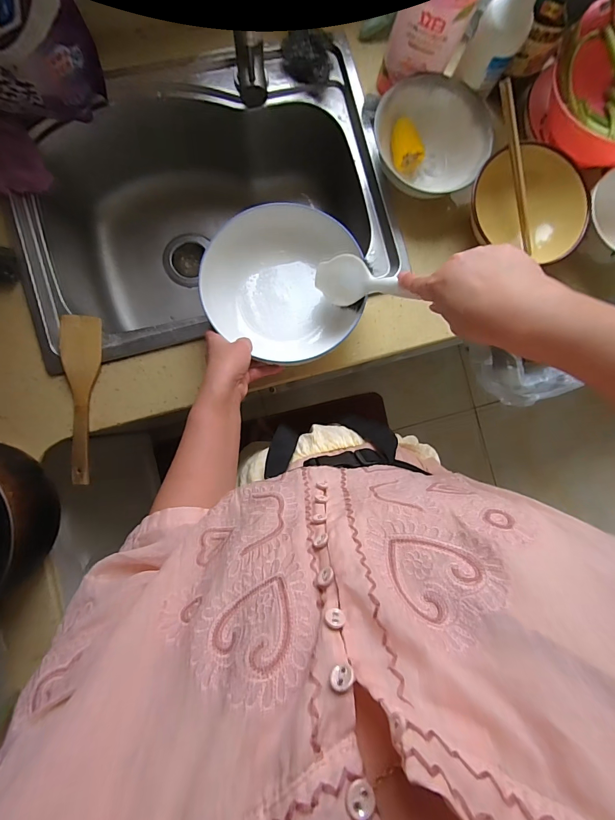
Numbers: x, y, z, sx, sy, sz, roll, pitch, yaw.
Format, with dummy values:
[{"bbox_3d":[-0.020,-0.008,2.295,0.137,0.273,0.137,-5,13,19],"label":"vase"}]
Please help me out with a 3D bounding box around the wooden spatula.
[{"bbox_3d":[-0.333,-0.015,0.531,0.053,0.015,0.241,2,88,-6],"label":"wooden spatula"}]

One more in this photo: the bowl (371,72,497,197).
[{"bbox_3d":[0.181,-0.411,0.546,0.167,0.058,0.135,9,88,-5],"label":"bowl"}]

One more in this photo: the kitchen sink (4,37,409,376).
[{"bbox_3d":[-0.173,-0.322,0.651,0.579,0.214,0.411,-19,91,-6],"label":"kitchen sink"}]

